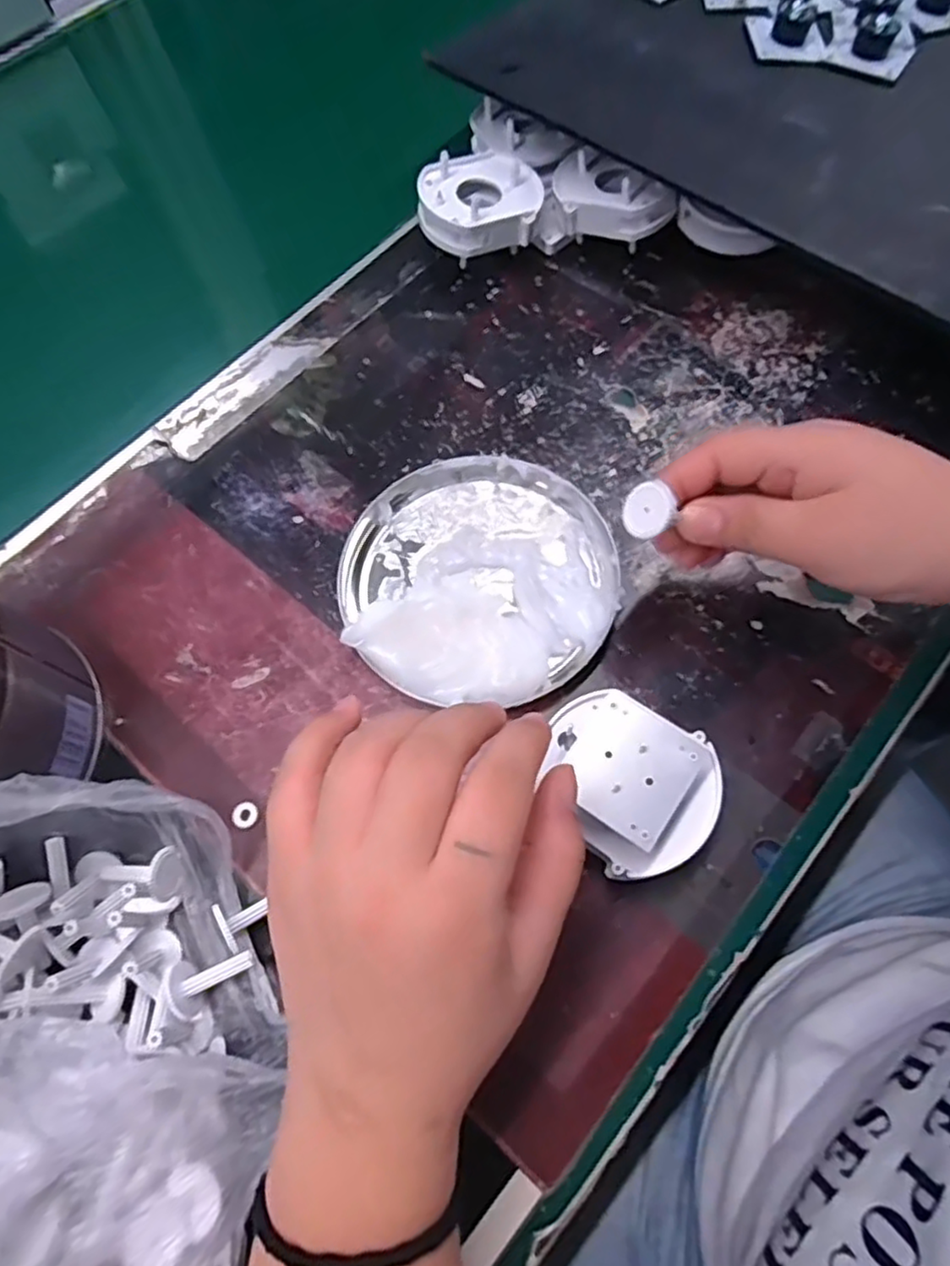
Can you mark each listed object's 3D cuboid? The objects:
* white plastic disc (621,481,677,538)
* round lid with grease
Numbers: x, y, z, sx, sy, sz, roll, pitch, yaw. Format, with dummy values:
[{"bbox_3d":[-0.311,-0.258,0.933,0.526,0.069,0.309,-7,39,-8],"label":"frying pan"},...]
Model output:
[{"bbox_3d":[0.062,-0.044,0.244,0.004,0.018,0.019,-5,61,-48],"label":"white plastic disc"},{"bbox_3d":[0.001,-0.029,0.313,0.128,0.027,0.123,-1,67,3],"label":"round lid with grease"}]

